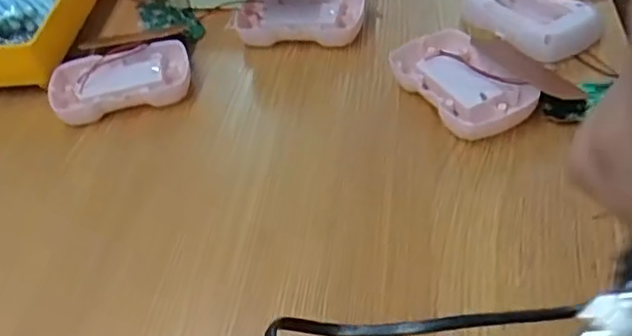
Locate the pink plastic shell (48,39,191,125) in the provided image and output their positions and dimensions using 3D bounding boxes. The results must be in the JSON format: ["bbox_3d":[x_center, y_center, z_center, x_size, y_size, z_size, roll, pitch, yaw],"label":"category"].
[{"bbox_3d":[-0.127,-0.056,0.413,0.088,0.021,0.052,-11,43,-4],"label":"pink plastic shell"}]

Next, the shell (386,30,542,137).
[{"bbox_3d":[0.085,-0.050,0.375,0.050,0.022,0.086,-24,45,-17],"label":"shell"}]

